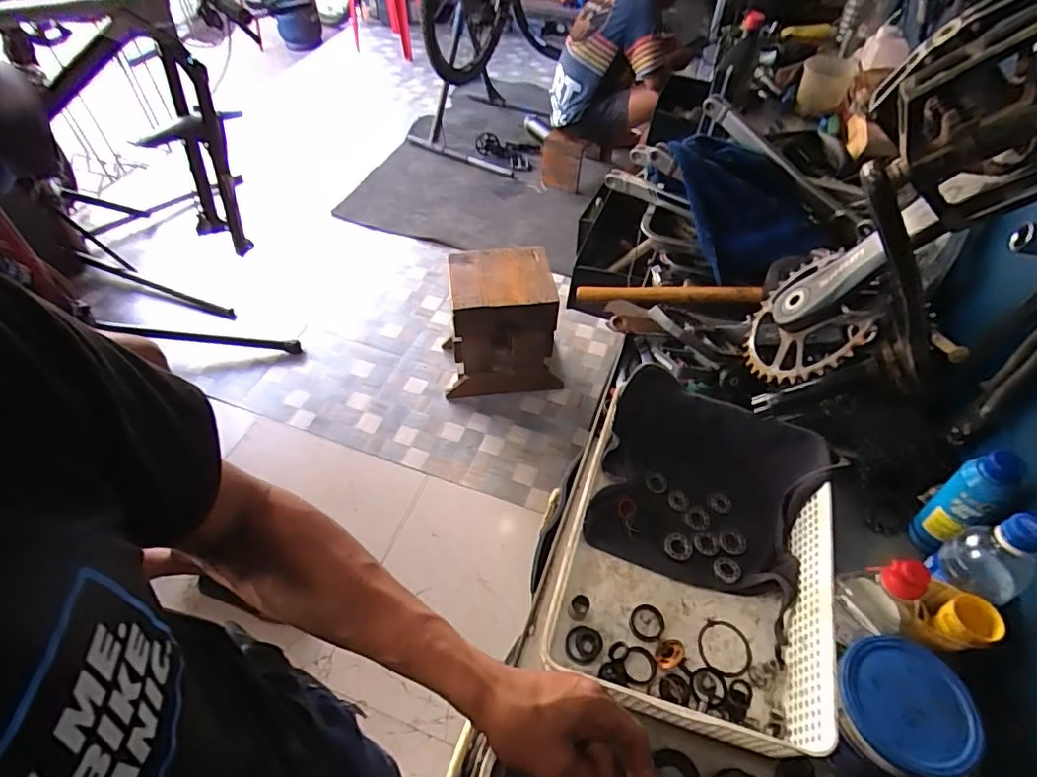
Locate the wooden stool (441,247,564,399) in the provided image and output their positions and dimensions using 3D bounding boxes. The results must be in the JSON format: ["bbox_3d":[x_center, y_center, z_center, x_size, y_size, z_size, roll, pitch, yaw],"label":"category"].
[{"bbox_3d":[-0.055,-0.189,1.765,0.350,0.415,0.213,-2,50,-3],"label":"wooden stool"}]

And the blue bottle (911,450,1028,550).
[{"bbox_3d":[0.460,0.119,0.576,0.040,0.140,0.045,-28,56,-22],"label":"blue bottle"}]

